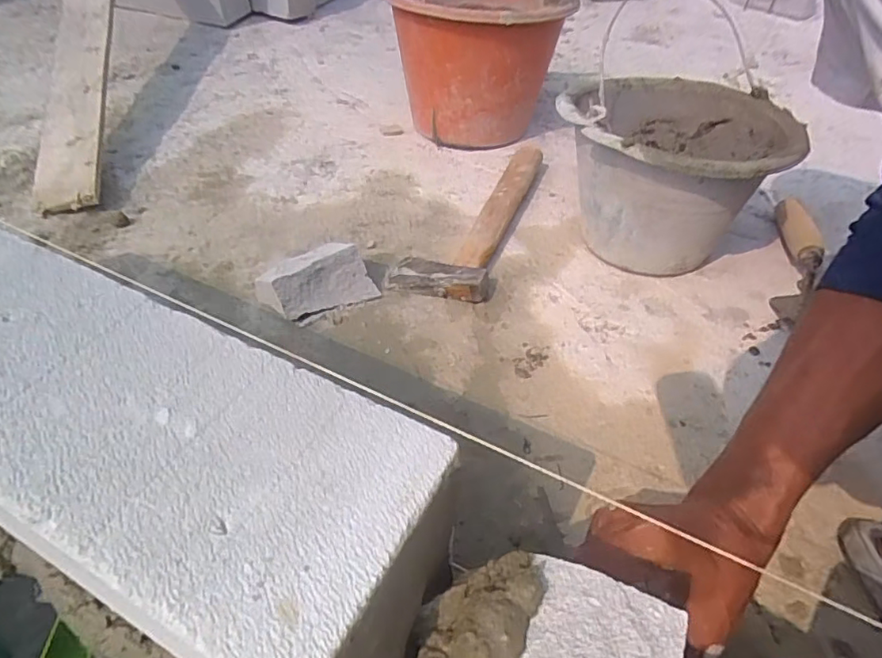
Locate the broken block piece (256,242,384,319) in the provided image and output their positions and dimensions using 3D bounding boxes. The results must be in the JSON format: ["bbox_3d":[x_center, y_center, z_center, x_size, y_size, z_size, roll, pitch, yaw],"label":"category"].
[{"bbox_3d":[-0.134,-0.054,0.604,0.120,0.052,0.064,-15,46,-18],"label":"broken block piece"}]

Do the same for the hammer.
[{"bbox_3d":[0.041,-0.151,0.719,0.120,0.040,0.321,14,44,13],"label":"hammer"}]

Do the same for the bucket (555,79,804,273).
[{"bbox_3d":[0.251,-0.173,0.649,0.237,0.171,0.251,1,43,-1],"label":"bucket"}]

